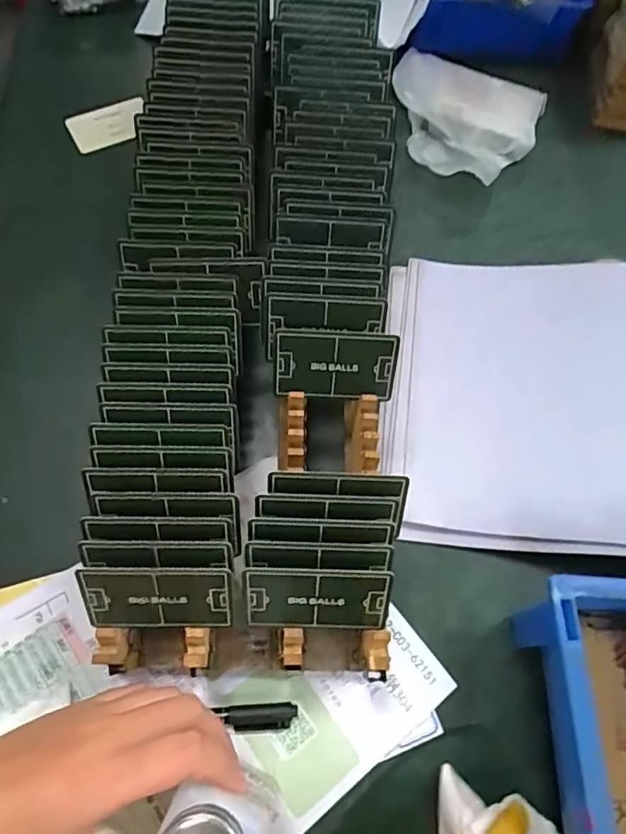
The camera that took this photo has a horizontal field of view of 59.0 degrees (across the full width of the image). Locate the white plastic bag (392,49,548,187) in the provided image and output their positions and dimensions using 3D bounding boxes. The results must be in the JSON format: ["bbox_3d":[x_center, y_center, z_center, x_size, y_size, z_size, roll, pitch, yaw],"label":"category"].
[{"bbox_3d":[0.167,-0.314,0.588,0.159,0.033,0.162,7,65,1],"label":"white plastic bag"}]

